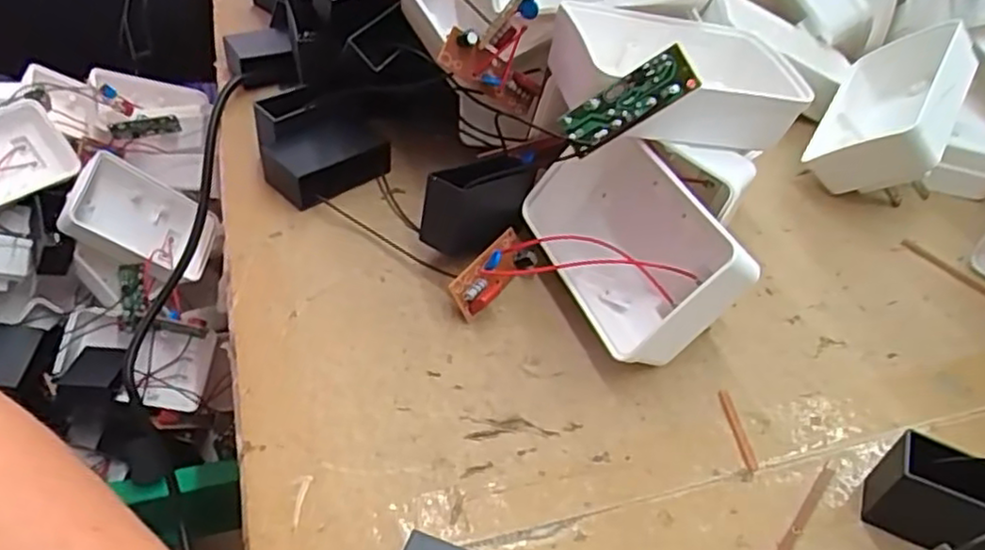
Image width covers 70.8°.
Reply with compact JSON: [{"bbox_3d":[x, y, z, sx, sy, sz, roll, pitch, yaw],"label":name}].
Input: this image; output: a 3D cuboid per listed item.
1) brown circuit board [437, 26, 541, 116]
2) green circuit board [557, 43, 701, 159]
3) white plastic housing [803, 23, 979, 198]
[{"bbox_3d":[-0.001,-0.081,0.282,0.046,0.021,0.010,27,33,-33],"label":"brown circuit board"},{"bbox_3d":[0.044,-0.056,0.227,0.015,0.044,0.004,61,18,0],"label":"green circuit board"},{"bbox_3d":[0.198,-0.081,0.340,0.031,0.062,0.097,44,64,-14],"label":"white plastic housing"}]

